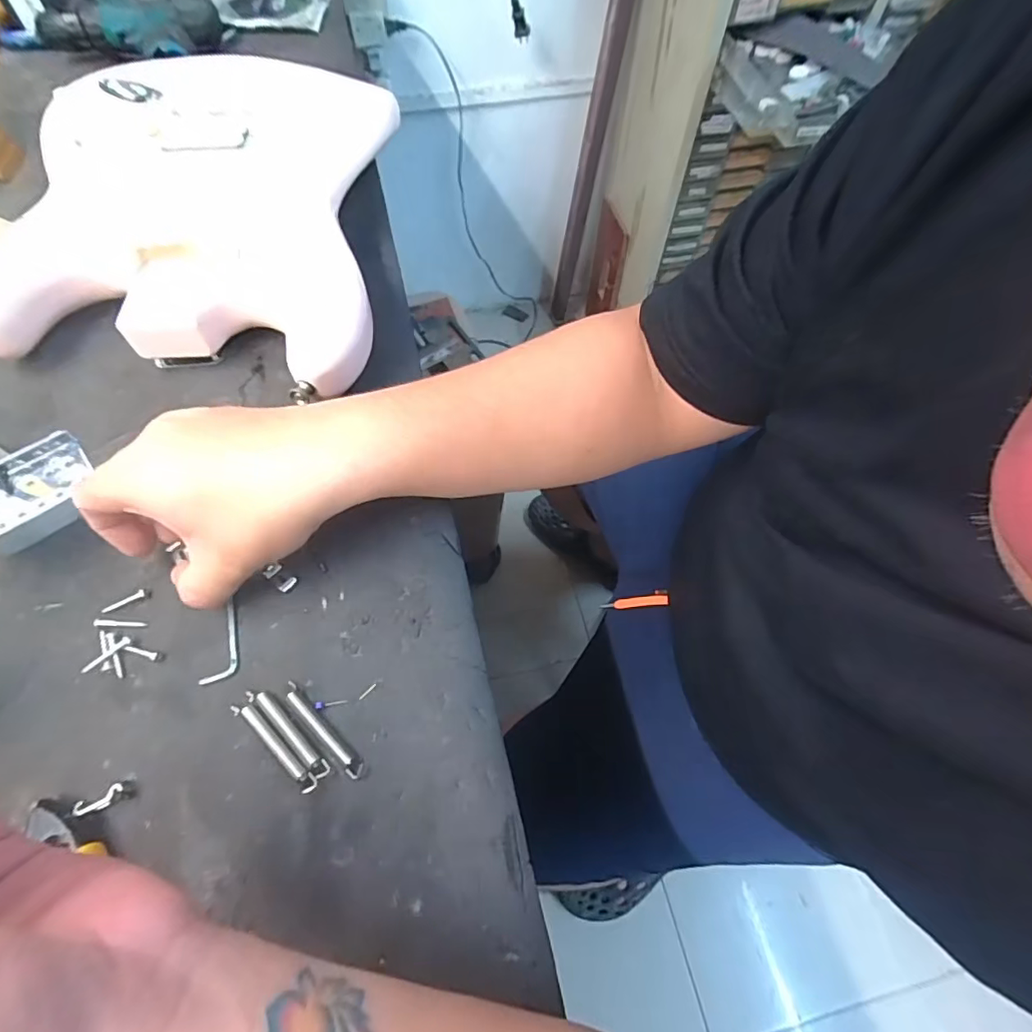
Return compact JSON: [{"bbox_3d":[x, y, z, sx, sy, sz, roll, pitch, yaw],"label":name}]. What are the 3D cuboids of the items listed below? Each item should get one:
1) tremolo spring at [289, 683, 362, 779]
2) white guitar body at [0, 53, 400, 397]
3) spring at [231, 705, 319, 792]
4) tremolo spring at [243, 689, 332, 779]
[{"bbox_3d":[-0.103,0.112,0.278,0.062,0.008,0.007,42,69,17],"label":"tremolo spring"},{"bbox_3d":[-0.255,-0.266,0.446,0.286,0.055,0.415,-2,63,-3],"label":"white guitar body"},{"bbox_3d":[-0.126,0.120,0.274,0.062,0.007,0.008,38,68,16],"label":"spring"},{"bbox_3d":[-0.120,0.113,0.277,0.061,0.006,0.008,38,68,16],"label":"tremolo spring"}]

